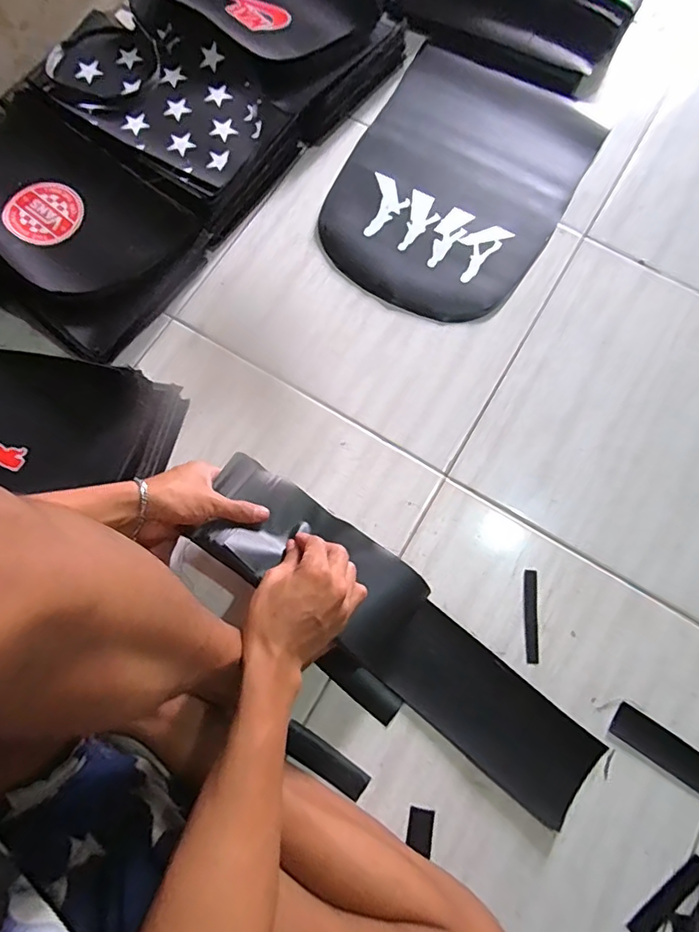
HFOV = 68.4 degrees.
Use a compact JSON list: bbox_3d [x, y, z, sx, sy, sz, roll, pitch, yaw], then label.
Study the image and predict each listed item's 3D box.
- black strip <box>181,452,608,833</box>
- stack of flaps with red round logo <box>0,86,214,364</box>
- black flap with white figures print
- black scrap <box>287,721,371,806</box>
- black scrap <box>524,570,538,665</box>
[{"bbox_3d":[0.049,0.175,0.534,0.479,0.050,0.109,42,77,-3],"label":"black strip"},{"bbox_3d":[-0.375,-0.316,0.649,0.343,0.080,0.224,38,77,8],"label":"stack of flaps with red round logo"},{"bbox_3d":[0.151,-0.399,0.722,0.295,0.009,0.413,29,76,6],"label":"black flap with white figures print"},{"bbox_3d":[-0.024,0.304,0.530,0.092,0.004,0.030,32,76,7],"label":"black scrap"},{"bbox_3d":[0.203,0.167,0.574,0.015,0.004,0.099,4,75,0],"label":"black scrap"}]

